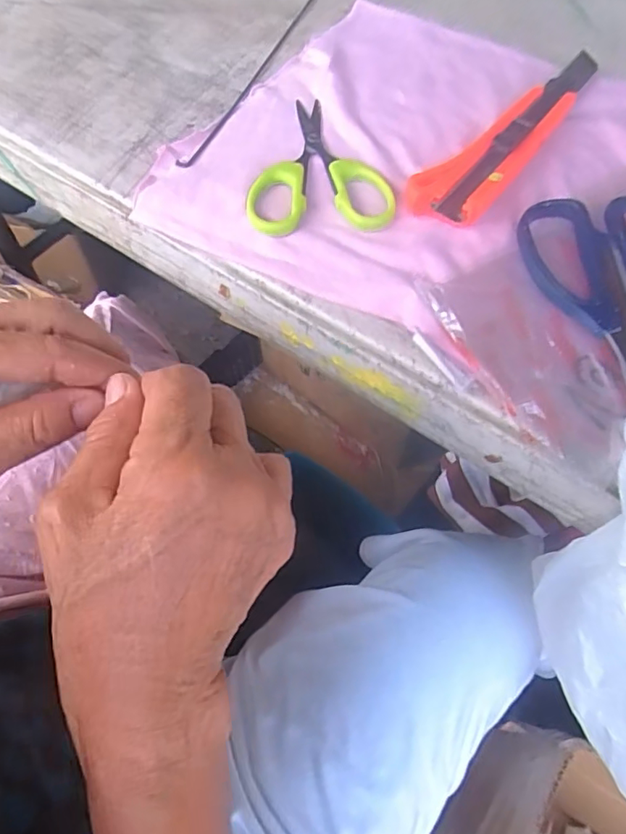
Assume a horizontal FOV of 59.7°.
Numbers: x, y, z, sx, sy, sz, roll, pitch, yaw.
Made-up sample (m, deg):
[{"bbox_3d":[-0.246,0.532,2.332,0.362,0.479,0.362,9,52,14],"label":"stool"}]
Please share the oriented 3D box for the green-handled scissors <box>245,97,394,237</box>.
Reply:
[{"bbox_3d":[0.002,-0.144,0.308,0.079,0.008,0.107,-4,62,-5],"label":"green-handled scissors"}]

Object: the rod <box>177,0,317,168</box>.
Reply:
[{"bbox_3d":[-0.026,-0.244,0.364,0.010,0.007,0.249,21,62,8],"label":"rod"}]

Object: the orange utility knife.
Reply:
[{"bbox_3d":[0.118,-0.168,0.317,0.036,0.019,0.182,35,65,15],"label":"orange utility knife"}]

